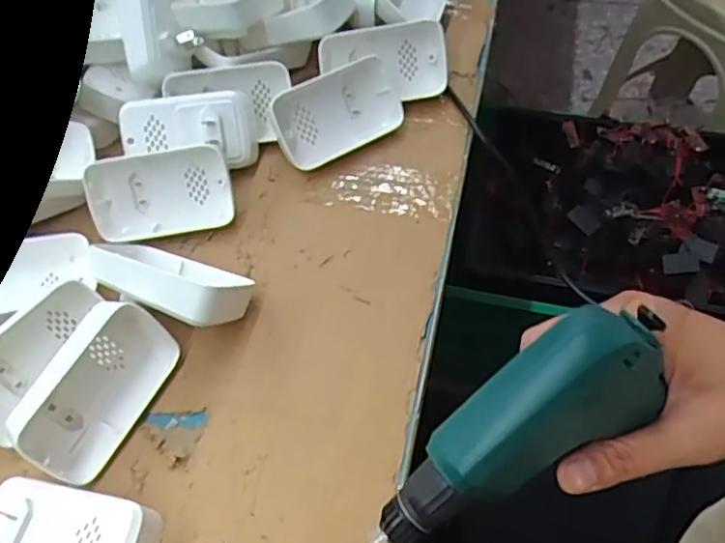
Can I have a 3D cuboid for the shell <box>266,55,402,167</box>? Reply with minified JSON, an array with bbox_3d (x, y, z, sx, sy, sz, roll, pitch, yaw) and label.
[{"bbox_3d":[-0.018,-0.116,0.465,0.095,0.061,0.026,-26,34,-13],"label":"shell"}]

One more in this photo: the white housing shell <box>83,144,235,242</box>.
[{"bbox_3d":[-0.143,-0.053,0.437,0.101,0.058,0.022,-9,17,-1],"label":"white housing shell"}]

